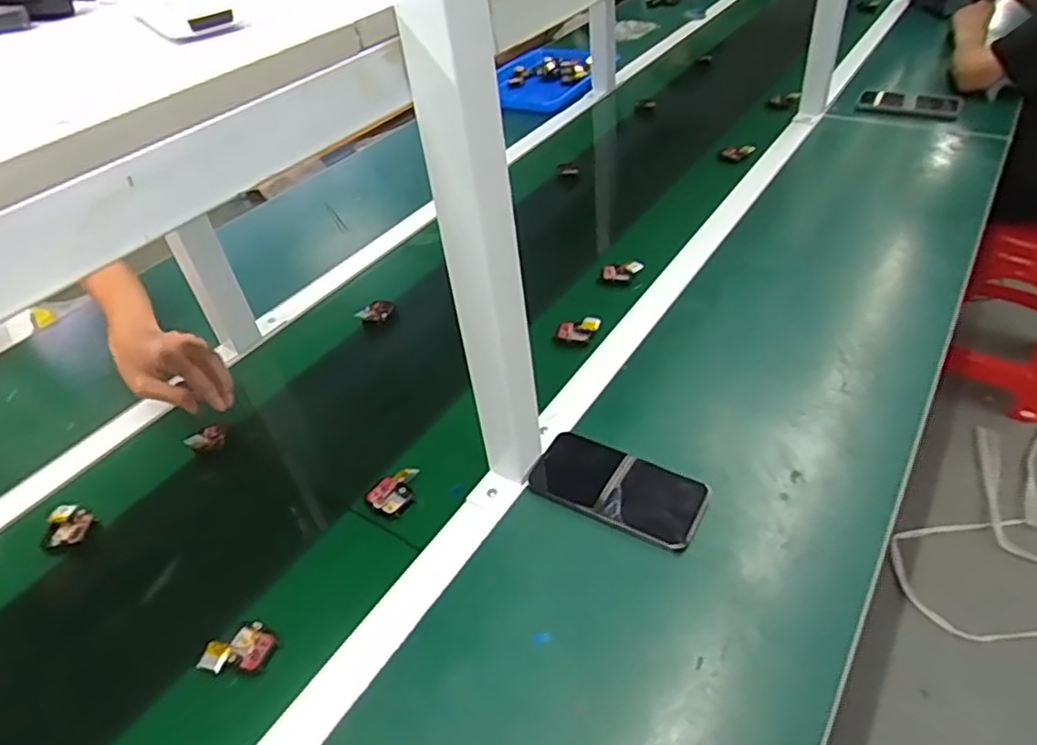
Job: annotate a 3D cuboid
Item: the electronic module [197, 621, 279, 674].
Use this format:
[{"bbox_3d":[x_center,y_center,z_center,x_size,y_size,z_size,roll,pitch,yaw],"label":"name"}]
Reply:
[{"bbox_3d":[-0.227,0.227,0.530,0.053,0.014,0.039,-35,48,-28],"label":"electronic module"}]

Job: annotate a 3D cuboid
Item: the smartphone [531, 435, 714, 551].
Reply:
[{"bbox_3d":[0.092,0.105,0.616,0.161,0.014,0.075,17,46,25],"label":"smartphone"}]

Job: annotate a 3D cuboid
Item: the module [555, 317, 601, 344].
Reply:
[{"bbox_3d":[0.074,-0.052,0.802,0.053,0.018,0.033,-1,41,7],"label":"module"}]

